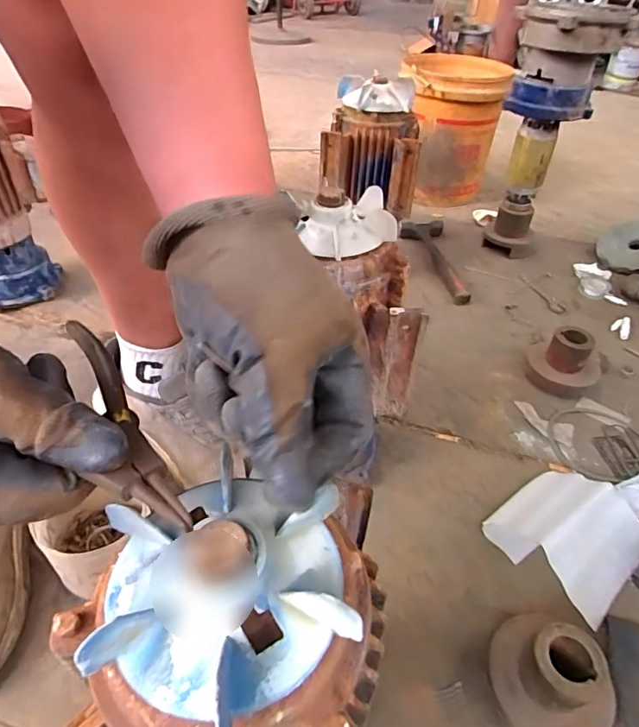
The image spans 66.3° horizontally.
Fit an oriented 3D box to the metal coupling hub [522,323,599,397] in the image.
[{"bbox_3d":[0.416,-0.012,0.825,0.124,0.095,0.141,19,46,19],"label":"metal coupling hub"}]

